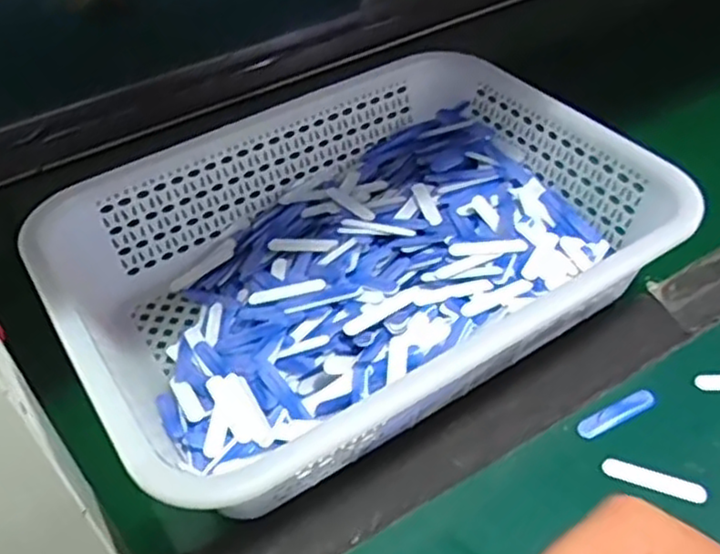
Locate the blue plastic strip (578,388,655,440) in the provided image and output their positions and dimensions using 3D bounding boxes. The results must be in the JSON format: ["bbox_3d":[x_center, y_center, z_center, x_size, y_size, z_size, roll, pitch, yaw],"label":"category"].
[{"bbox_3d":[0.148,0.077,0.414,0.053,0.004,0.015,-22,47,-16],"label":"blue plastic strip"}]

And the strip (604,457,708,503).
[{"bbox_3d":[0.156,0.106,0.380,0.052,0.004,0.010,14,48,18],"label":"strip"}]

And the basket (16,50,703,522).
[{"bbox_3d":[-0.003,-0.015,0.468,0.358,0.084,0.251,-26,48,-20],"label":"basket"}]

